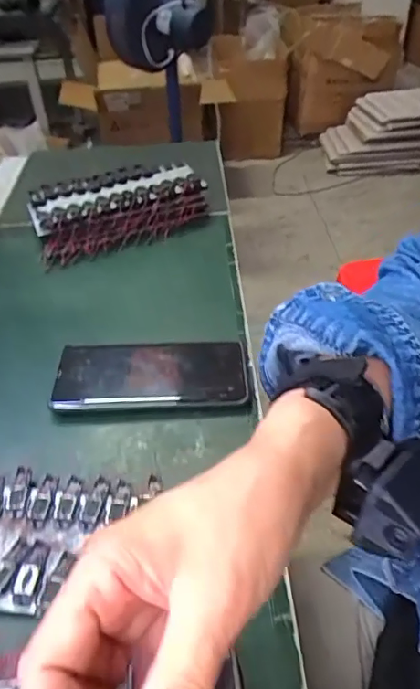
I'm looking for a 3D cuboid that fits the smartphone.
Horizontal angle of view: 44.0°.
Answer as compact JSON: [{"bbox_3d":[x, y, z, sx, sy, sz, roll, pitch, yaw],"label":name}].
[{"bbox_3d":[-0.050,0.024,0.446,0.160,0.009,0.071,-1,43,0],"label":"smartphone"}]

